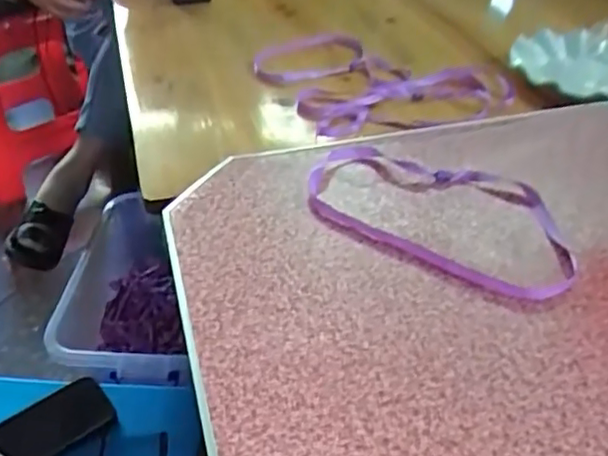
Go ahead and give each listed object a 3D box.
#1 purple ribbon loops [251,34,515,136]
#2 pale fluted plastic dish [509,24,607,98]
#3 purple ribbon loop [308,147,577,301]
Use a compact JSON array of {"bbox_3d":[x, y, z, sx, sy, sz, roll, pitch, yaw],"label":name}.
[{"bbox_3d":[0.070,-0.154,0.693,0.288,0.030,0.183,17,43,20],"label":"purple ribbon loops"},{"bbox_3d":[0.321,-0.192,0.711,0.164,0.060,0.102,-3,40,-3],"label":"pale fluted plastic dish"},{"bbox_3d":[0.109,-0.017,0.496,0.214,0.013,0.119,24,45,27],"label":"purple ribbon loop"}]

